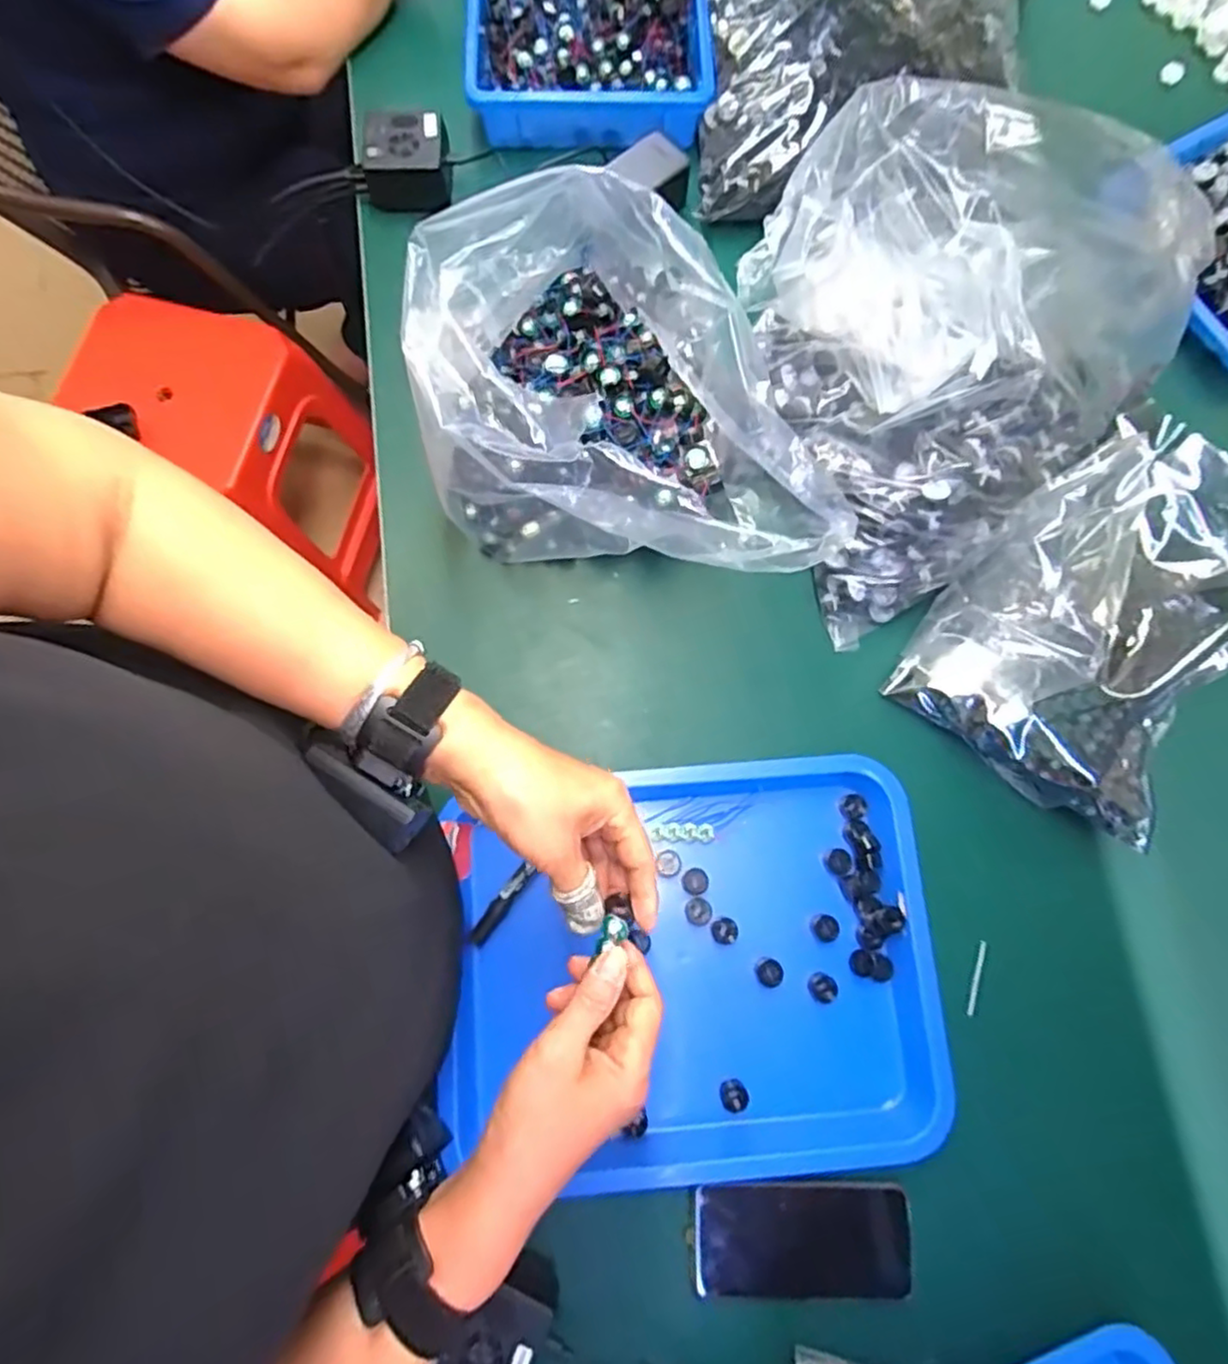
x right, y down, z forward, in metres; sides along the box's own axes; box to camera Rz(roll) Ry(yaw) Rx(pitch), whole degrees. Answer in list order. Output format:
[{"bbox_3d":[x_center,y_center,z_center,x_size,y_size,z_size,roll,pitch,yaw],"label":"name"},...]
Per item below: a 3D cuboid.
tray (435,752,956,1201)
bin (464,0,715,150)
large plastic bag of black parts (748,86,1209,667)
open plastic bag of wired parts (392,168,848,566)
[{"bbox_3d":[0.074,0.220,0.534,0.352,0.038,0.301,-4,78,-2],"label":"tray"},{"bbox_3d":[-0.030,-0.749,0.724,0.248,0.056,0.416,-2,78,-1],"label":"bin"},{"bbox_3d":[0.252,-0.271,0.549,0.359,0.180,0.301,-41,82,-8],"label":"large plastic bag of black parts"},{"bbox_3d":[0.015,-0.212,0.516,0.304,0.224,0.241,6,78,1],"label":"open plastic bag of wired parts"}]

